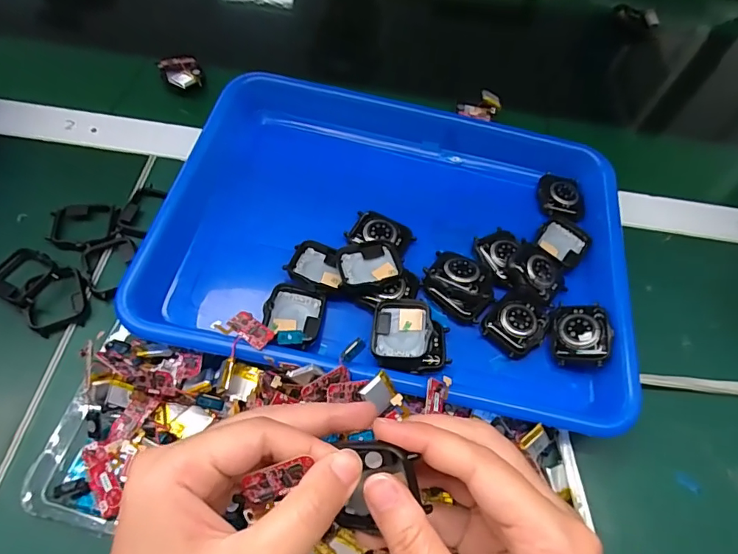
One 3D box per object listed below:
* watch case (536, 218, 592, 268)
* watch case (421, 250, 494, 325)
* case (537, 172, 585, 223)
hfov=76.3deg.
[{"bbox_3d":[0.151,-0.027,0.364,0.037,0.007,0.041,32,61,13],"label":"watch case"},{"bbox_3d":[0.063,0.003,0.324,0.049,0.012,0.040,35,62,15],"label":"watch case"},{"bbox_3d":[0.158,-0.064,0.385,0.036,0.012,0.045,6,59,-2],"label":"case"}]

